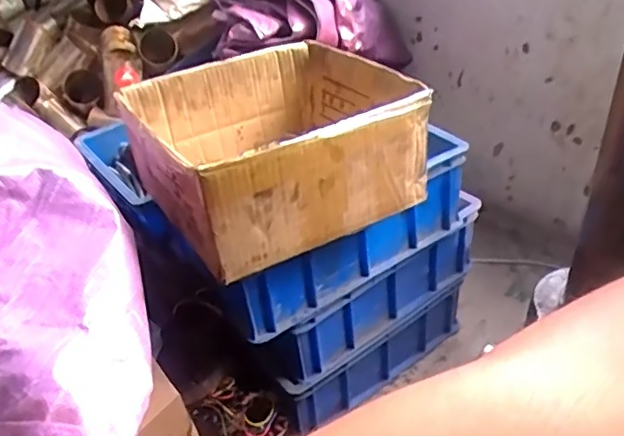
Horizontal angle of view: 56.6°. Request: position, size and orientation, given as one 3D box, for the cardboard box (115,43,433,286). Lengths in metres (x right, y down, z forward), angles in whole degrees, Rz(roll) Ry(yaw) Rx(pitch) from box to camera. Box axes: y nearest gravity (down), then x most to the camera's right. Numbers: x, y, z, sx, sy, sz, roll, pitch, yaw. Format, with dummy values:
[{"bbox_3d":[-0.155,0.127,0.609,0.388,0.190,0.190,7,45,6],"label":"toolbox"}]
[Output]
[{"bbox_3d":[-0.054,-0.100,0.733,0.298,0.137,0.288,-23,41,-21],"label":"cardboard box"}]

